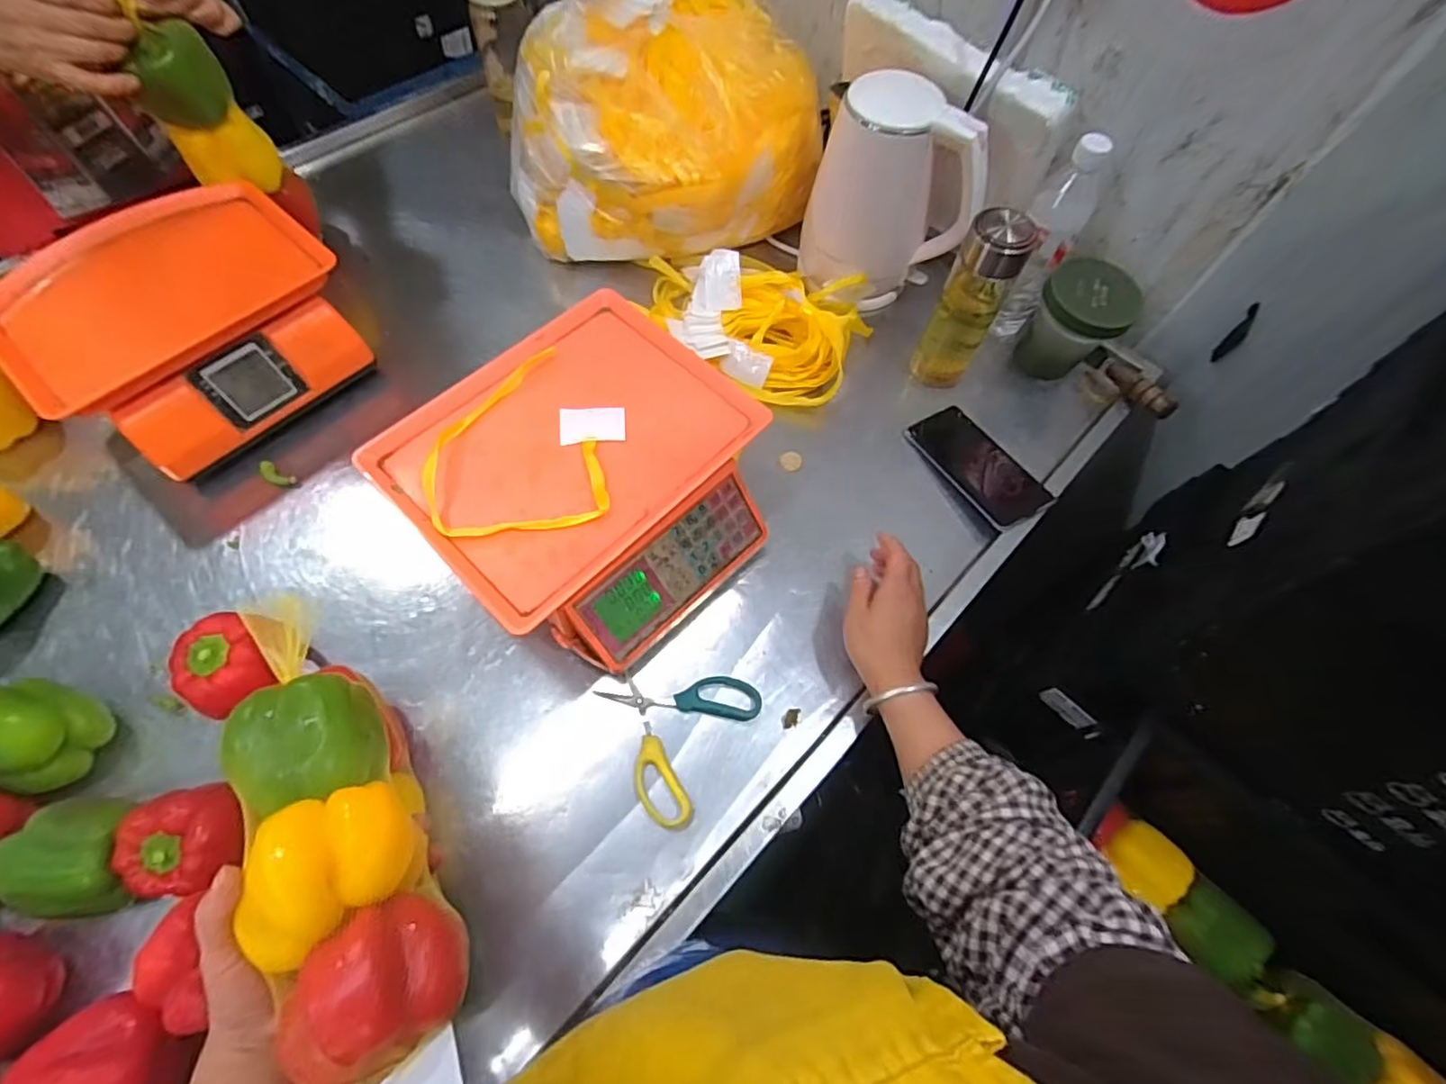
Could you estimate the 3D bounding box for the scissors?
[{"bbox_3d":[-0.027,0.167,0.544,0.129,0.007,0.132,-24,67,-15],"label":"scissors"}]

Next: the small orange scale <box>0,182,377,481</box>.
[{"bbox_3d":[-0.562,-0.231,0.656,0.250,0.122,0.279,41,68,16],"label":"small orange scale"}]

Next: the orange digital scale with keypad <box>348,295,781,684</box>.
[{"bbox_3d":[-0.122,-0.053,0.589,0.282,0.124,0.290,42,68,16],"label":"orange digital scale with keypad"}]

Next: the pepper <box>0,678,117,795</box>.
[{"bbox_3d":[-0.559,0.157,0.496,0.075,0.073,0.075,1,63,-3],"label":"pepper"}]

